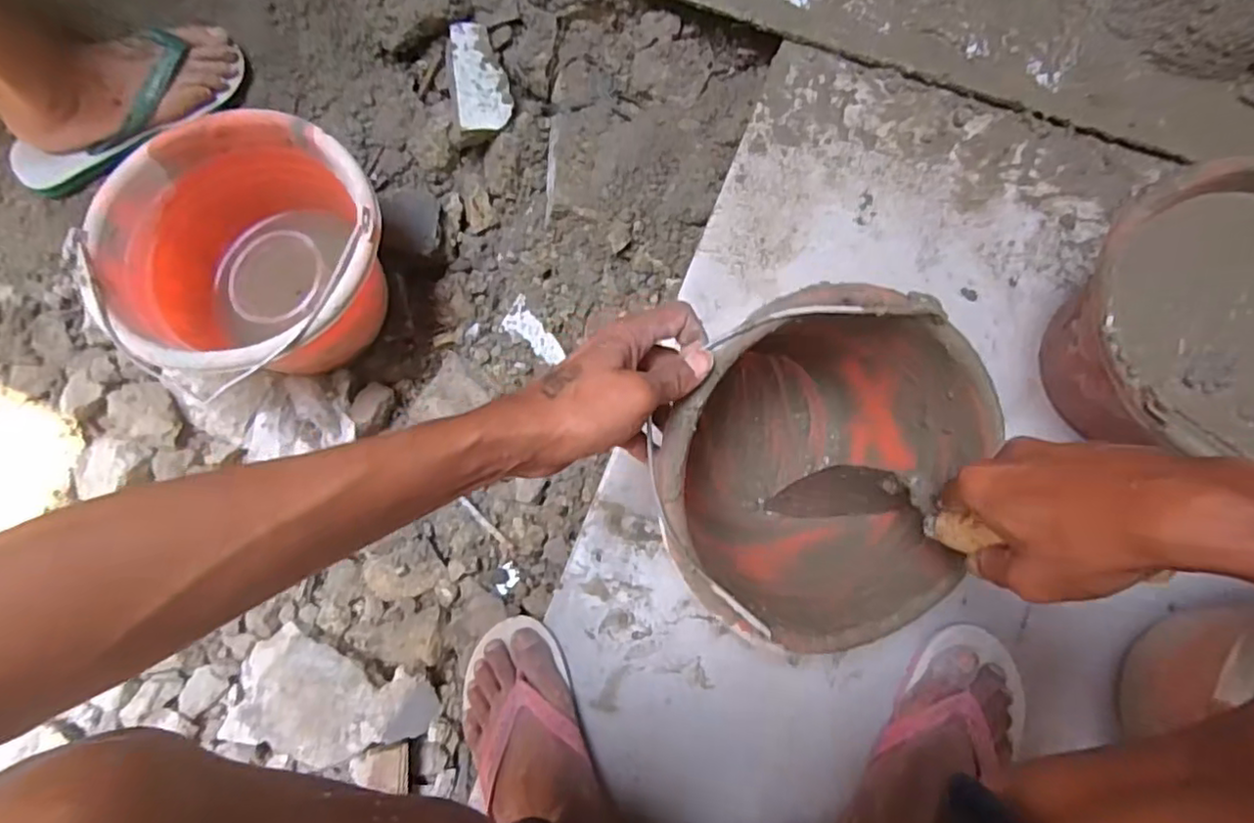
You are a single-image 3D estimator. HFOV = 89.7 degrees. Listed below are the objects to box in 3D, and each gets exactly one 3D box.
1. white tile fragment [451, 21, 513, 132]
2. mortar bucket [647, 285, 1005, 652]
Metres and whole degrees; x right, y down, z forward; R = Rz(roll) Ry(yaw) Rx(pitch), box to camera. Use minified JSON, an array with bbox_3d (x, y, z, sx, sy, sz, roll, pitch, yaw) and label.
[{"bbox_3d":[-0.169,-0.383,0.714,0.060,0.015,0.139,-12,81,-1],"label":"white tile fragment"},{"bbox_3d":[0.143,0.045,0.479,0.221,0.205,0.235,12,87,5],"label":"mortar bucket"}]

